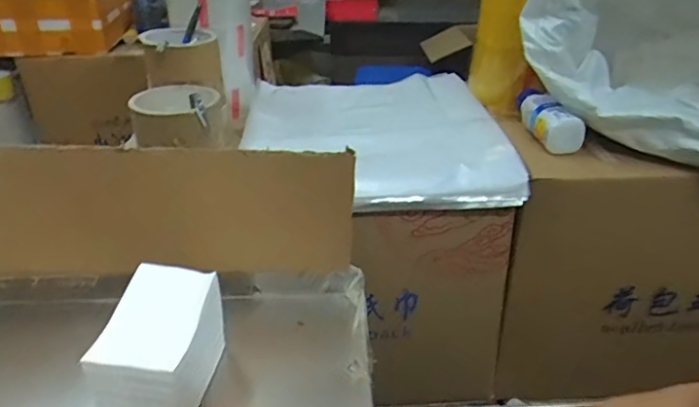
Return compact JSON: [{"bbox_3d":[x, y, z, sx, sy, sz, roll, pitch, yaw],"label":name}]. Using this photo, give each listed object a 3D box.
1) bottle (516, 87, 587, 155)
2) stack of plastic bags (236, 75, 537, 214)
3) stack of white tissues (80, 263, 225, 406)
[{"bbox_3d":[0.261,-0.119,0.720,0.053,0.049,0.141,0,31,1],"label":"bottle"},{"bbox_3d":[0.023,-0.102,0.757,0.329,0.054,0.359,-4,31,-5],"label":"stack of plastic bags"},{"bbox_3d":[-0.148,0.118,0.432,0.070,0.091,0.103,1,31,3],"label":"stack of white tissues"}]

